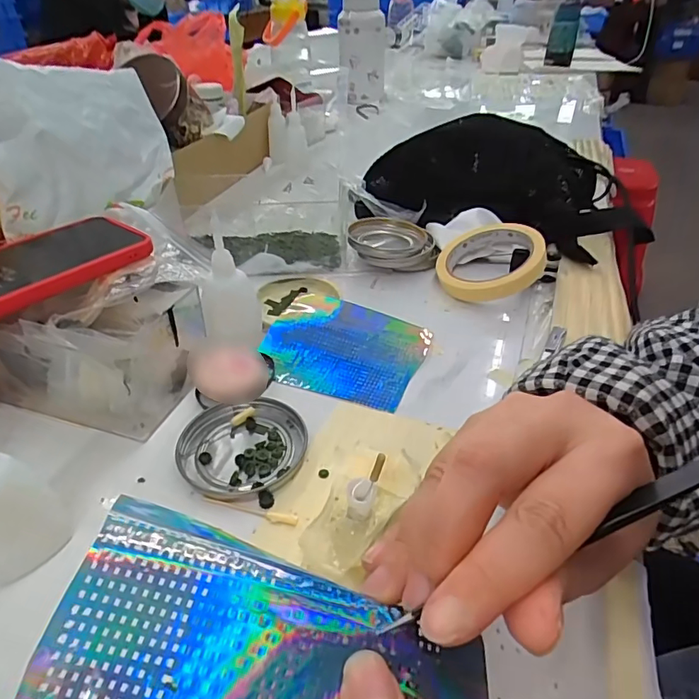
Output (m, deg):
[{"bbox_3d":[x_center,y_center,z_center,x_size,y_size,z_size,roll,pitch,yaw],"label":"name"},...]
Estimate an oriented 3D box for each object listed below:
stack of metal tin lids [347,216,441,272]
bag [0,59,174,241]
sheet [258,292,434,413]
[{"bbox_3d":[0.045,-0.106,0.509,0.087,0.031,0.074,0,38,1],"label":"stack of metal tin lids"},{"bbox_3d":[-0.240,-0.188,0.439,0.083,0.112,0.193,26,45,30],"label":"bag"},{"bbox_3d":[-0.006,-0.005,0.400,0.123,0.013,0.103,15,41,20],"label":"sheet"}]

